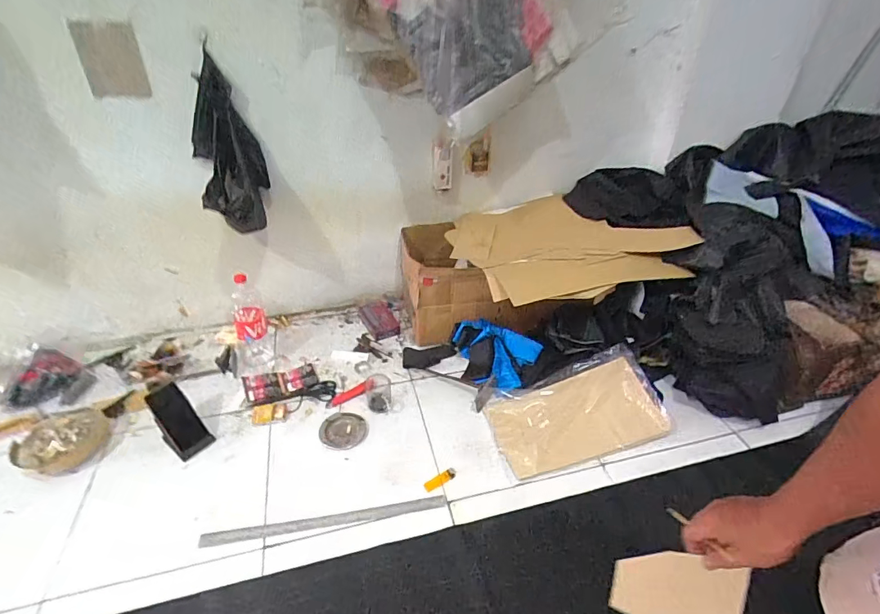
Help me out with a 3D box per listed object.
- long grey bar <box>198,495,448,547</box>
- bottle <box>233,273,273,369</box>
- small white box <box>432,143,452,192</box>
[{"bbox_3d":[-0.243,0.471,0.983,0.521,0.008,0.027,-5,45,-11],"label":"long grey bar"},{"bbox_3d":[-0.551,0.047,1.279,0.096,0.314,0.098,-16,41,-23],"label":"bottle"},{"bbox_3d":[0.006,-0.440,1.411,0.061,0.215,0.026,7,65,5],"label":"small white box"}]

